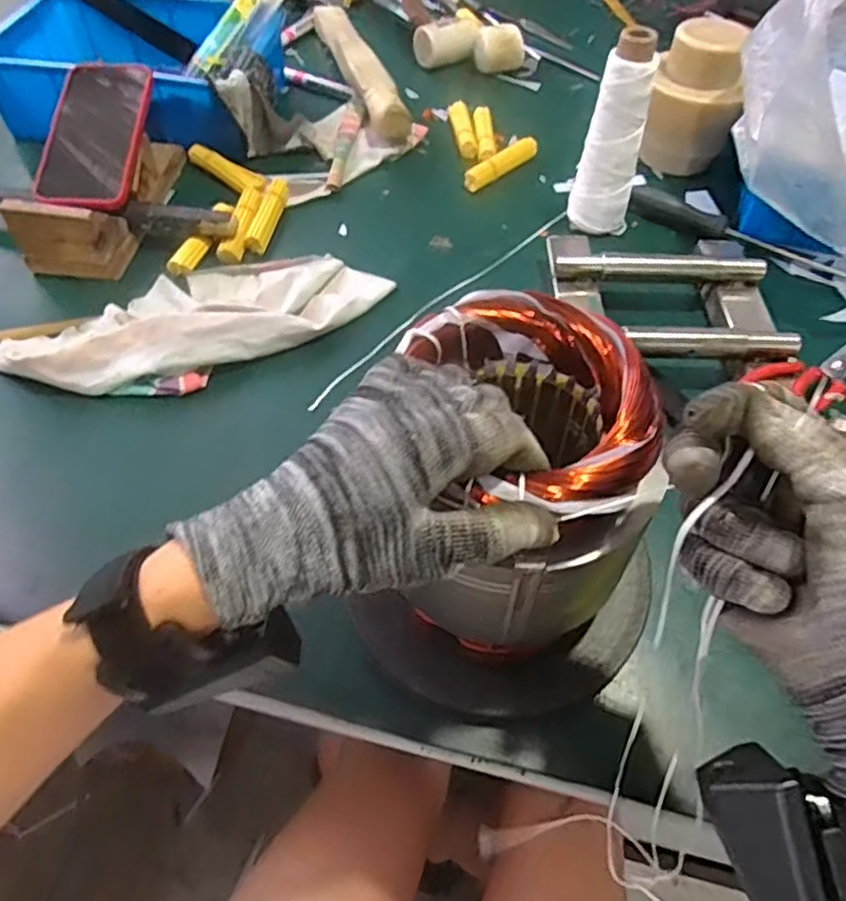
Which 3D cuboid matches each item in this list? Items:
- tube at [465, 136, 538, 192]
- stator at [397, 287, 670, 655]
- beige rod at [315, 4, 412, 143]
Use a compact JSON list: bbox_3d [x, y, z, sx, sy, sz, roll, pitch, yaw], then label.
[{"bbox_3d":[0.085,-0.305,0.715,0.022,0.022,0.107,37,61,24],"label":"tube"},{"bbox_3d":[0.047,0.016,0.362,0.113,0.151,0.138,1,53,-1],"label":"stator"},{"bbox_3d":[-0.081,-0.463,0.795,0.041,0.035,0.318,-15,55,-12],"label":"beige rod"}]

